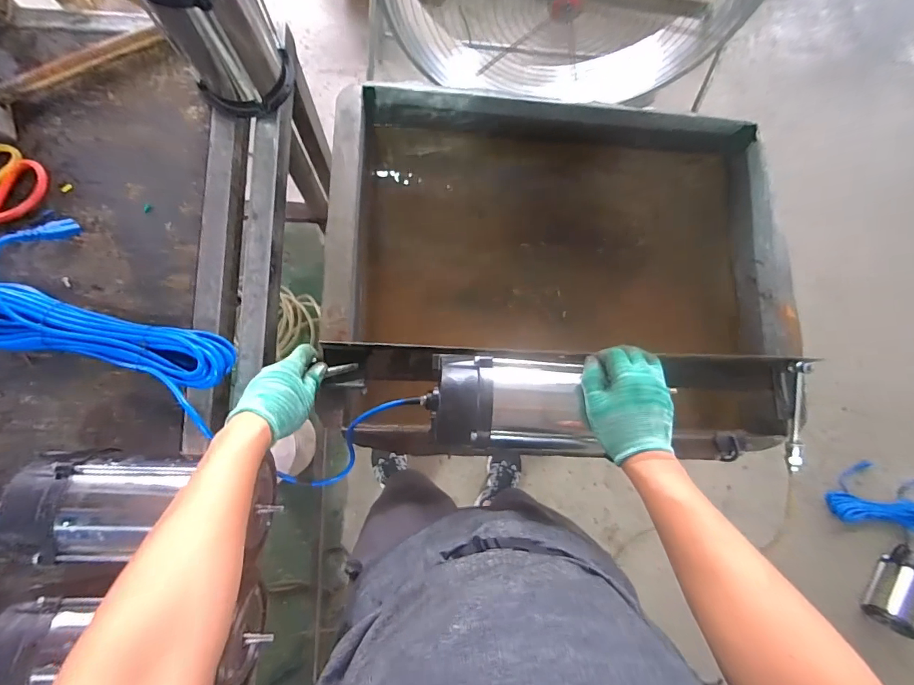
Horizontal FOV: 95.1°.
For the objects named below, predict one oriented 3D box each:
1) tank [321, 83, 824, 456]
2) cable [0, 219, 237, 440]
[{"bbox_3d":[0.172,-0.121,0.759,0.746,0.245,0.582,1,83,-5],"label":"tank"},{"bbox_3d":[-0.472,-0.029,0.567,0.377,0.050,0.194,25,81,-2],"label":"cable"}]

